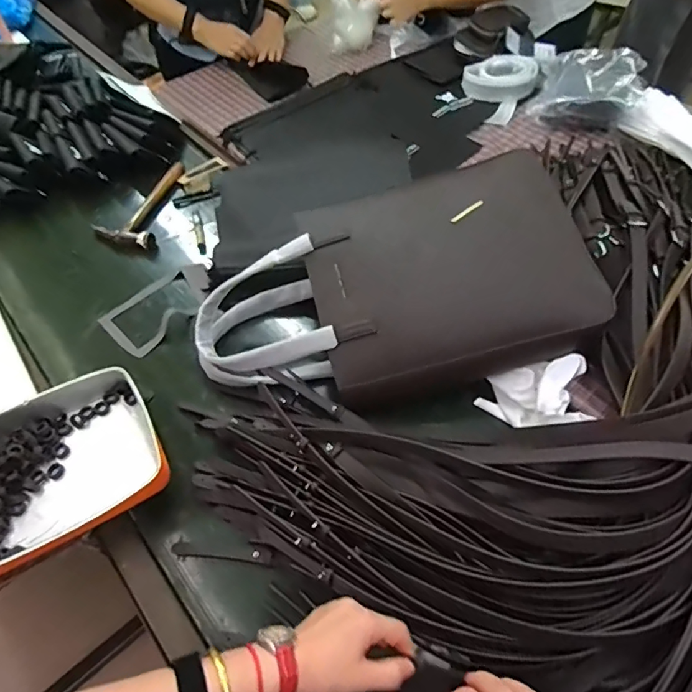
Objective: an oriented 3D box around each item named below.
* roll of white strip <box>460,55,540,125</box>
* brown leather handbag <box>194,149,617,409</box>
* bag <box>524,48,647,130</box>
[{"bbox_3d":[0.323,-0.554,1.054,0.160,0.050,0.182,13,57,12],"label":"roll of white strip"},{"bbox_3d":[0.058,-0.080,0.695,0.559,0.156,0.278,-10,55,-5],"label":"brown leather handbag"},{"bbox_3d":[0.499,-0.529,1.005,0.189,0.090,0.183,22,59,17],"label":"bag"}]

